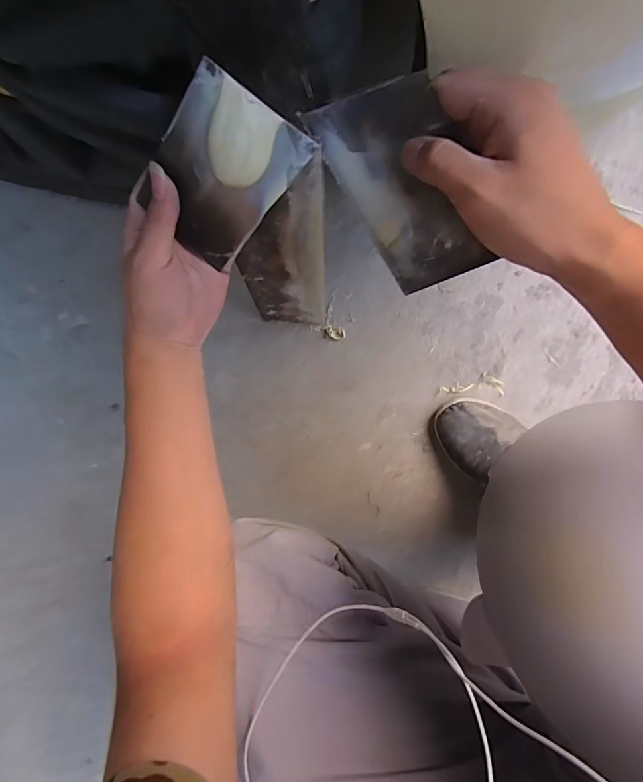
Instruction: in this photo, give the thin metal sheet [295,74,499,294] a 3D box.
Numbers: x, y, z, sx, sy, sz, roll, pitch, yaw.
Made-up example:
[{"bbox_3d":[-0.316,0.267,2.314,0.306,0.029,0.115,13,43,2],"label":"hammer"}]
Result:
[{"bbox_3d":[0.056,-0.127,0.273,0.074,0.004,0.132,-16,125,36],"label":"thin metal sheet"}]

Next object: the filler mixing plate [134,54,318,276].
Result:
[{"bbox_3d":[-0.067,-0.133,0.280,0.075,0.121,0.010,20,54,-31],"label":"filler mixing plate"}]

